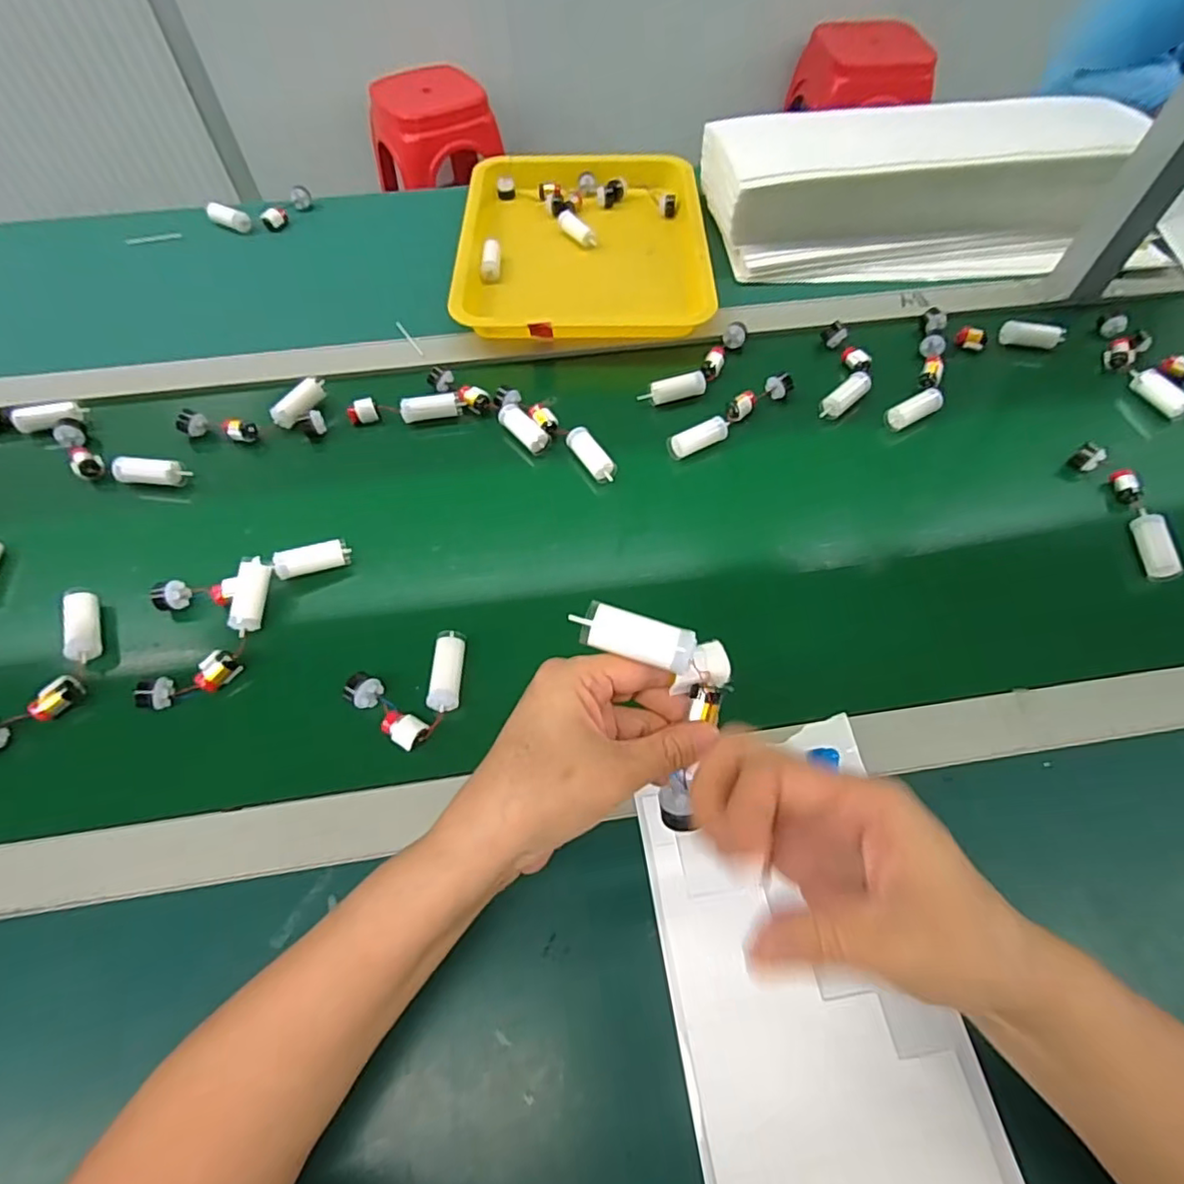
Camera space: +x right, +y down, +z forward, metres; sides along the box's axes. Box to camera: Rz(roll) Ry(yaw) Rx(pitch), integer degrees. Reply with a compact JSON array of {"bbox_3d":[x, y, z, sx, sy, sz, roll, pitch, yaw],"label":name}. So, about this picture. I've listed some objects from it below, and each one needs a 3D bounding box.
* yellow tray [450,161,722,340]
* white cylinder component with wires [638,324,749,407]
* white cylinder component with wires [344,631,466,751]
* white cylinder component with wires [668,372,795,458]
[{"bbox_3d":[-0.010,-0.390,0.680,0.257,0.047,0.311,-1,58,1],"label":"yellow tray"},{"bbox_3d":[0.108,-0.215,0.590,0.130,0.020,0.037,-38,64,-20],"label":"white cylinder component with wires"},{"bbox_3d":[-0.119,0.060,0.423,0.062,0.017,0.082,34,65,21],"label":"white cylinder component with wires"},{"bbox_3d":[0.130,-0.162,0.557,0.140,0.022,0.029,-35,63,-19],"label":"white cylinder component with wires"}]

